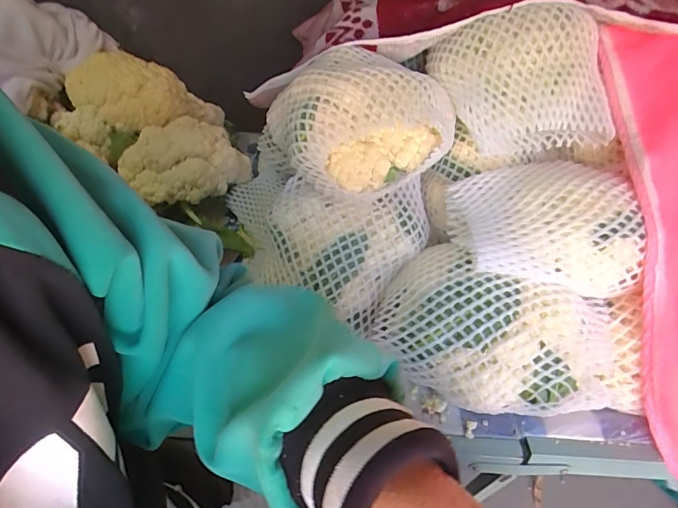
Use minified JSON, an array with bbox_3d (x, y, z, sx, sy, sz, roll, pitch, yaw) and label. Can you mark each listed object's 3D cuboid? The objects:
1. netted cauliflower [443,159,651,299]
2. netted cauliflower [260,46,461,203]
[{"bbox_3d":[0.219,-0.039,0.448,0.172,0.083,0.130,3,38,-1],"label":"netted cauliflower"},{"bbox_3d":[0.020,-0.159,0.493,0.207,0.120,0.159,-3,39,-10],"label":"netted cauliflower"}]

